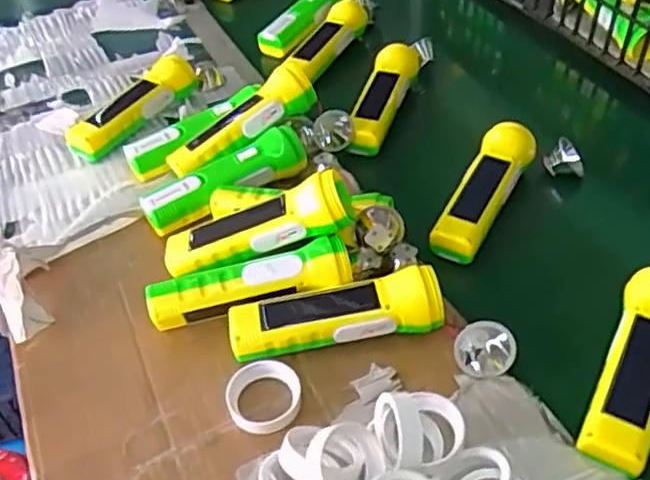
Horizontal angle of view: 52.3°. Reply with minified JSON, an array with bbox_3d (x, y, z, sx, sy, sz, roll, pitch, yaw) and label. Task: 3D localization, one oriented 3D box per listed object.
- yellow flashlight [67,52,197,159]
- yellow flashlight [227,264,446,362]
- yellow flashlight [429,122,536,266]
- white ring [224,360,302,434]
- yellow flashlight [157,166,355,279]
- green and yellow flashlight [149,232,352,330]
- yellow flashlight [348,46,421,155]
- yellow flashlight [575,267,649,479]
[{"bbox_3d":[-0.213,-0.153,0.738,0.052,0.039,0.165,30,54,30],"label":"yellow flashlight"},{"bbox_3d":[0.008,0.060,0.524,0.163,0.046,0.045,-8,44,-3],"label":"yellow flashlight"},{"bbox_3d":[0.146,-0.043,0.617,0.051,0.062,0.141,21,50,25],"label":"yellow flashlight"},{"bbox_3d":[-0.046,0.115,0.492,0.055,0.015,0.056,-3,44,3],"label":"white ring"},{"bbox_3d":[-0.059,-0.011,0.563,0.164,0.038,0.039,-19,44,8],"label":"yellow flashlight"},{"bbox_3d":[-0.060,0.038,0.543,0.162,0.038,0.043,-13,45,-7],"label":"green and yellow flashlight"},{"bbox_3d":[0.064,-0.161,0.749,0.047,0.047,0.158,30,62,-6],"label":"yellow flashlight"},{"bbox_3d":[0.225,0.087,0.472,0.050,0.040,0.154,21,50,25],"label":"yellow flashlight"}]

